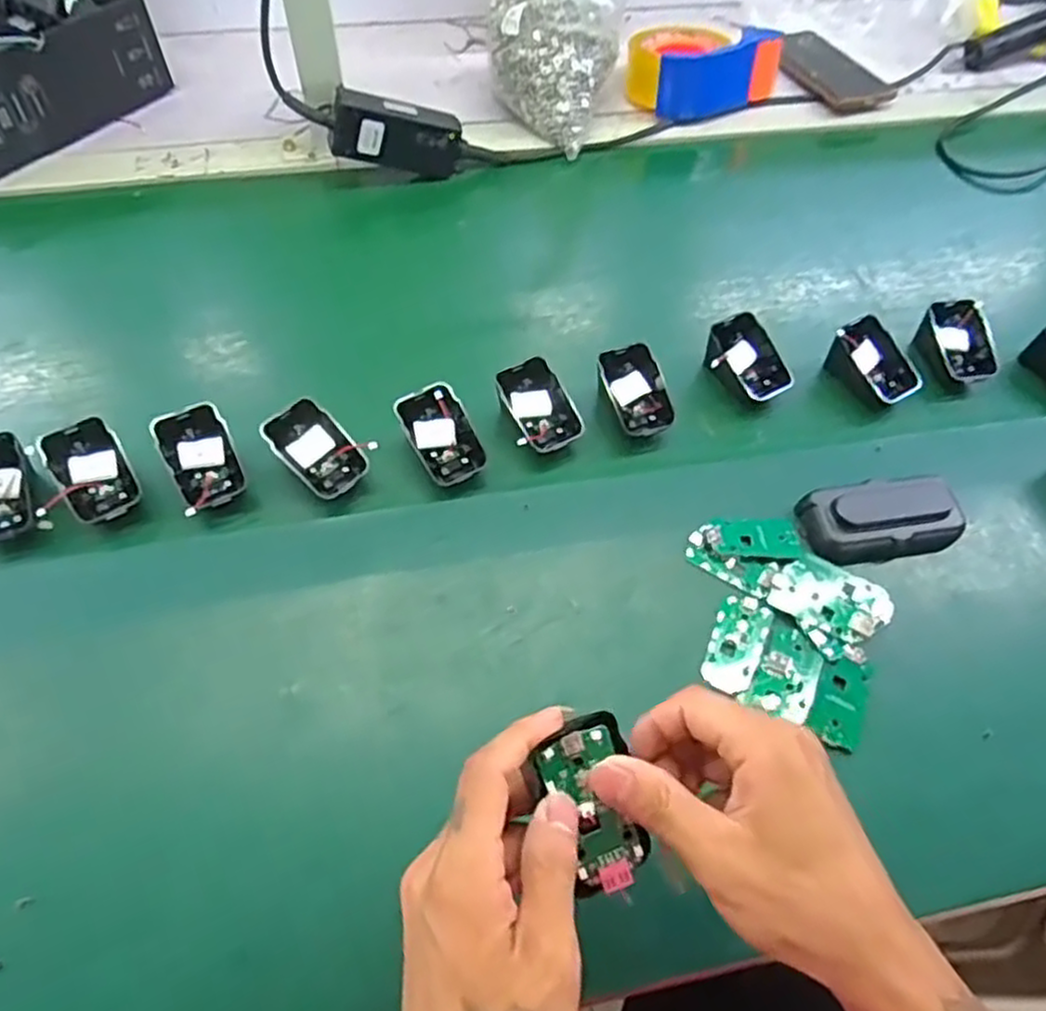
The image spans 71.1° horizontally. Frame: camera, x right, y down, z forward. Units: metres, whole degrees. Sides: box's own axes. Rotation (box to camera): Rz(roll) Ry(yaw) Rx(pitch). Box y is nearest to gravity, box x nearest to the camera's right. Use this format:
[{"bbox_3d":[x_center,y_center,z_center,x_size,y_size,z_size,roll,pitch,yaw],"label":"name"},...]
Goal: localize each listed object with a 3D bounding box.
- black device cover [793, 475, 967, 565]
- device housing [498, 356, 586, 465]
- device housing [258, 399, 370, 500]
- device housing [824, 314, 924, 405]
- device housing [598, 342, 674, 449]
[{"bbox_3d":[0.245,0.007,0.497,0.107,0.026,0.053,-8,58,-8],"label":"black device cover"},{"bbox_3d":[0.012,-0.069,0.535,0.046,0.022,0.071,-26,84,-10],"label":"device housing"},{"bbox_3d":[-0.142,-0.038,0.500,0.045,0.014,0.068,-42,100,-24],"label":"device housing"},{"bbox_3d":[0.271,-0.108,0.568,0.050,0.041,0.066,-27,63,-19],"label":"device housing"},{"bbox_3d":[0.081,-0.083,0.541,0.047,0.022,0.068,-16,87,-14],"label":"device housing"}]

